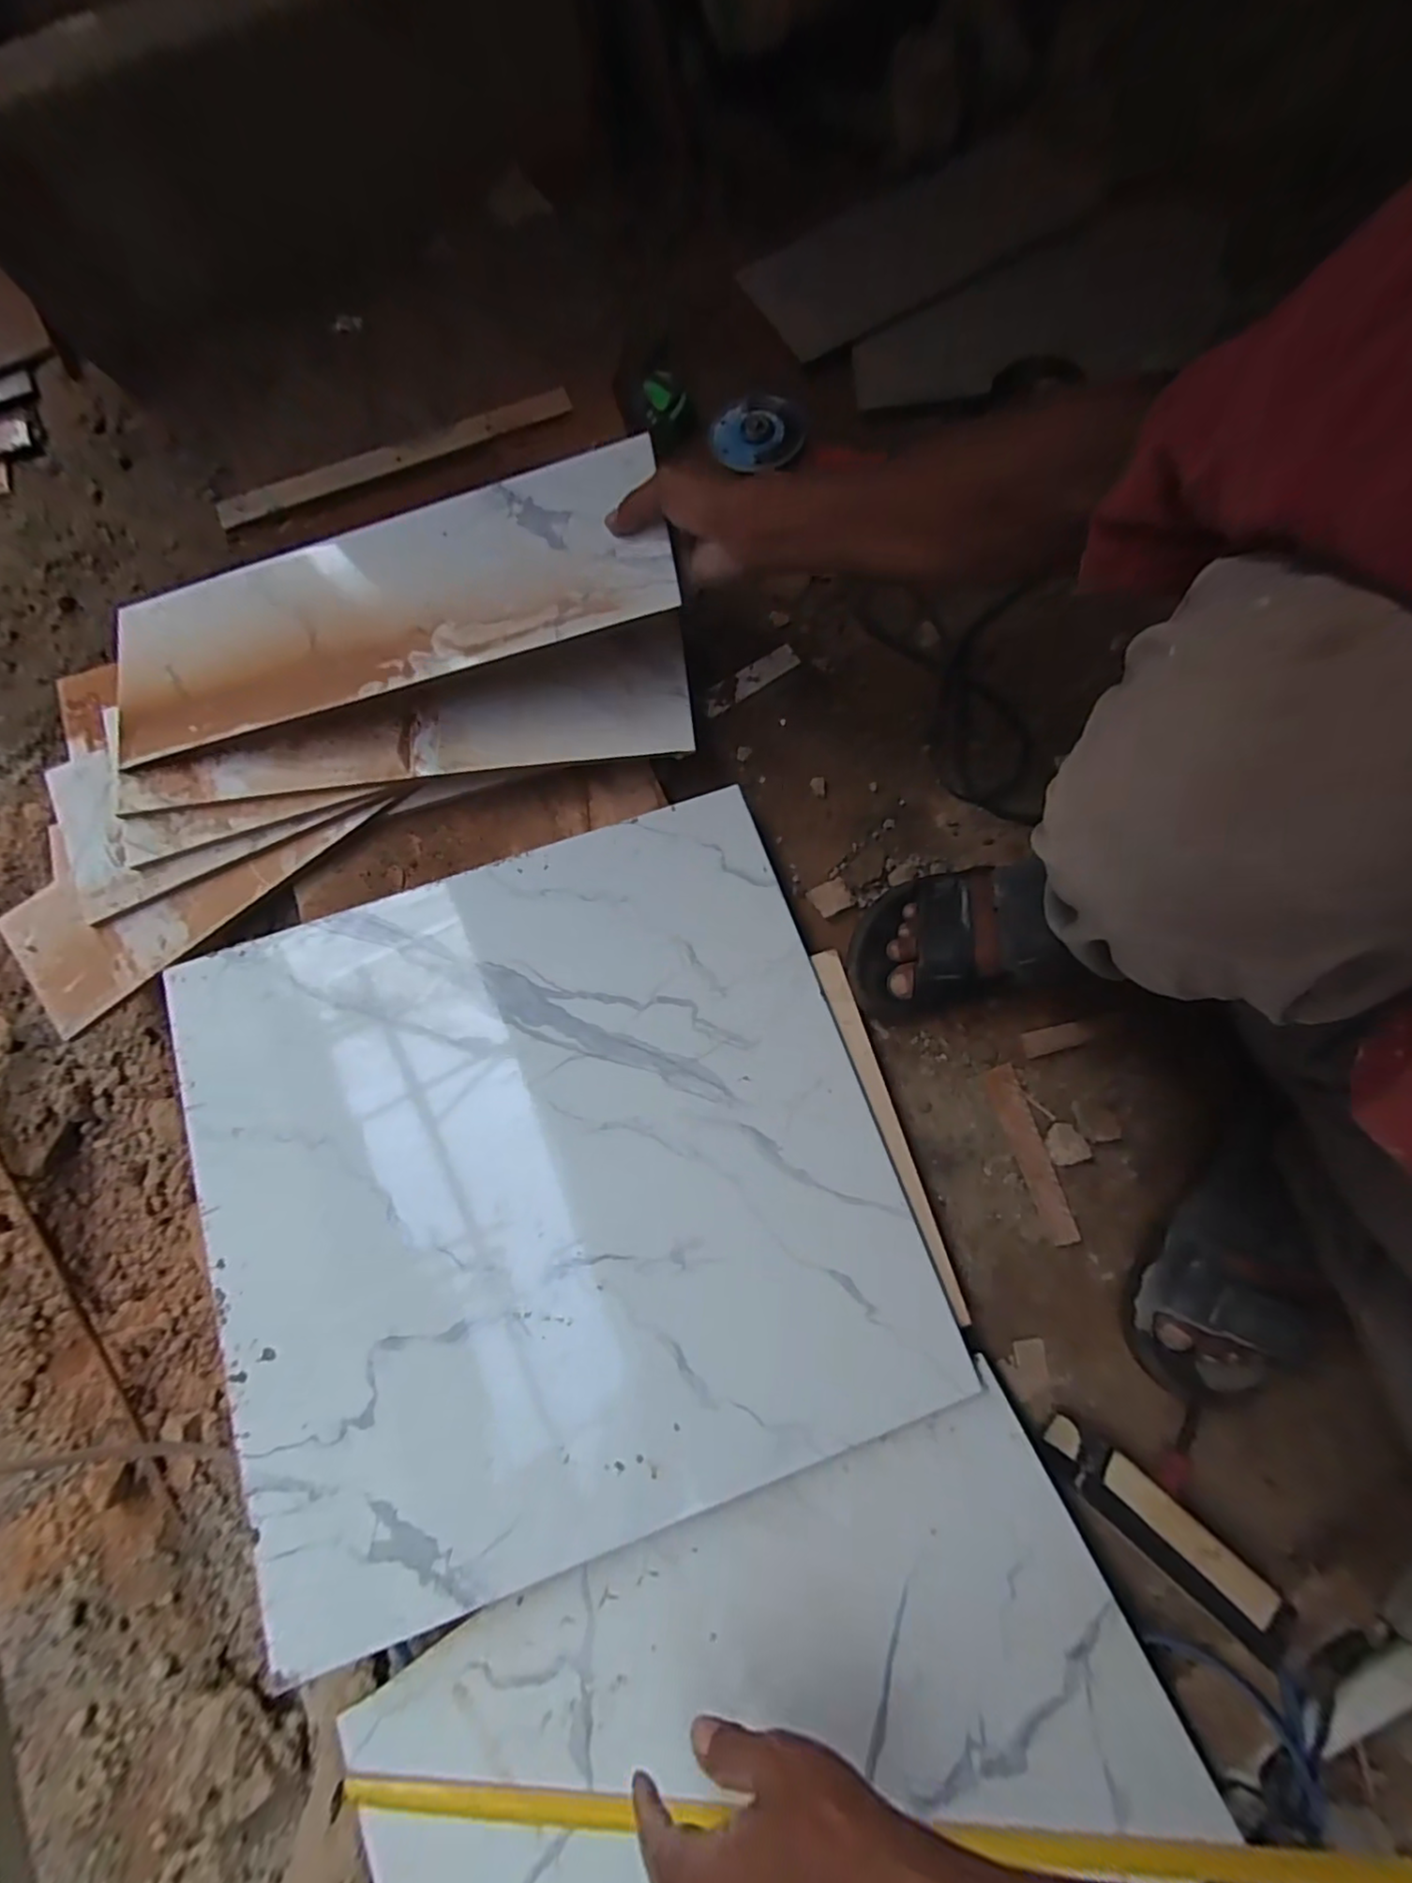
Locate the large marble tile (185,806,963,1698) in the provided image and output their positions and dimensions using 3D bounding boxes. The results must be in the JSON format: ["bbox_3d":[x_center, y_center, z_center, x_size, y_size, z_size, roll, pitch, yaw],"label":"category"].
[{"bbox_3d":[-0.123,0.168,0.481,0.488,0.006,0.486,-19,77,-5],"label":"large marble tile"}]

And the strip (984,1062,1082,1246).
[{"bbox_3d":[0.267,0.173,0.521,0.024,0.007,0.143,-19,79,-3],"label":"strip"}]

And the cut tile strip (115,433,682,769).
[{"bbox_3d":[-0.274,-0.280,0.526,0.493,0.013,0.166,-10,78,9],"label":"cut tile strip"}]

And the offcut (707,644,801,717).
[{"bbox_3d":[0.044,-0.258,0.626,0.105,0.005,0.027,-34,80,-6],"label":"offcut"}]

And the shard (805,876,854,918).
[{"bbox_3d":[0.110,-0.039,0.567,0.034,0.005,0.031,-30,68,21],"label":"shard"}]

